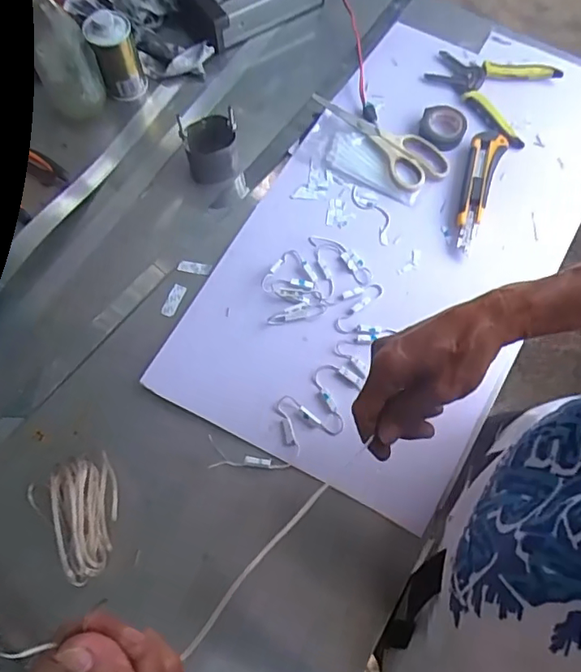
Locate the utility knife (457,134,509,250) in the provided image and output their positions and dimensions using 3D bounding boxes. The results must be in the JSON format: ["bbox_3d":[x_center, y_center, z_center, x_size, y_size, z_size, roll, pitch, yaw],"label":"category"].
[{"bbox_3d":[0.222,-0.177,0.632,0.036,0.014,0.168,18,69,9],"label":"utility knife"}]

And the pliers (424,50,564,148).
[{"bbox_3d":[0.256,-0.327,0.698,0.153,0.014,0.143,29,71,13],"label":"pliers"}]

